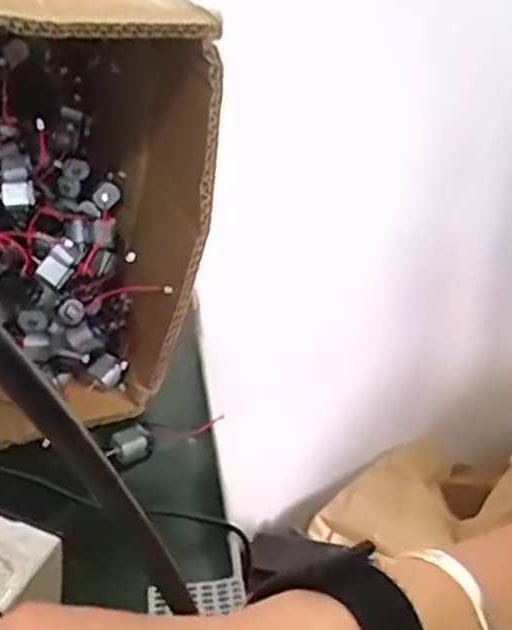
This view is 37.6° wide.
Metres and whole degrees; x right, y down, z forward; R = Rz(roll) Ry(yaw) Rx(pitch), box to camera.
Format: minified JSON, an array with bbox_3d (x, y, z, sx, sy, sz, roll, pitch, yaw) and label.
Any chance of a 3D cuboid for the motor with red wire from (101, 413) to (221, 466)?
[{"bbox_3d":[-0.056,0.072,0.459,0.076,0.015,0.016,-16,38,-29],"label":"motor with red wire"}]

